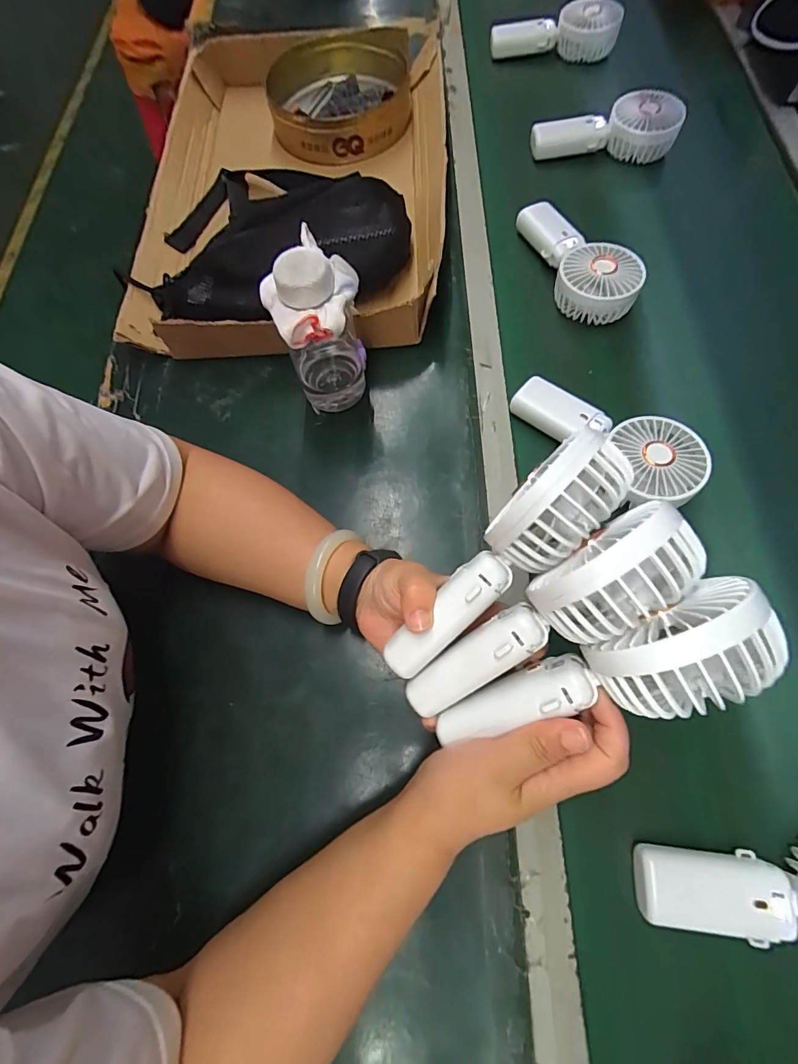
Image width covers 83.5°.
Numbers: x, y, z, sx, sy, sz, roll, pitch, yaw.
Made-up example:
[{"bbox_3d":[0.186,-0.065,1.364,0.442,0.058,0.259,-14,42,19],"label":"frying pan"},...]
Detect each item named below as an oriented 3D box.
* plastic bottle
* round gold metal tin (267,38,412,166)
[{"bbox_3d":[-0.067,-0.165,0.399,0.070,0.153,0.063,-14,70,-4],"label":"plastic bottle"},{"bbox_3d":[-0.081,-0.573,0.592,0.178,0.051,0.188,-1,70,1],"label":"round gold metal tin"}]

